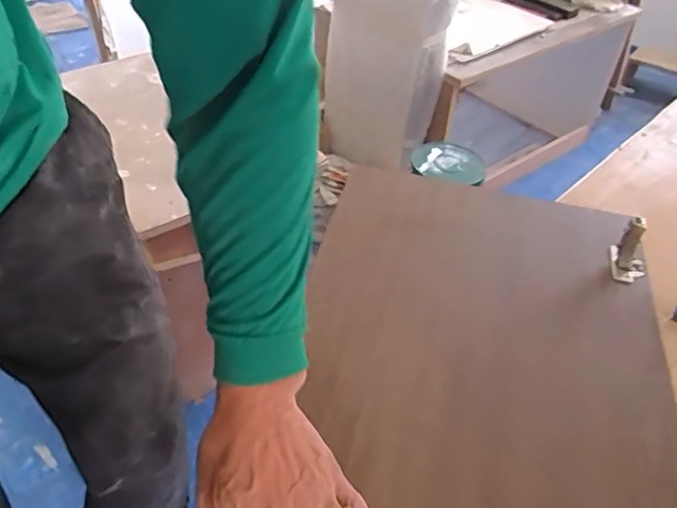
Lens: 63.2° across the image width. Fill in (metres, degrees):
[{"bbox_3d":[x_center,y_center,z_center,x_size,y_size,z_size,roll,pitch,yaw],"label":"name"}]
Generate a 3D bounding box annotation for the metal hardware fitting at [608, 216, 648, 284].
[{"bbox_3d":[0.351,-0.001,0.658,0.045,0.074,0.055,26,47,22],"label":"metal hardware fitting"}]

